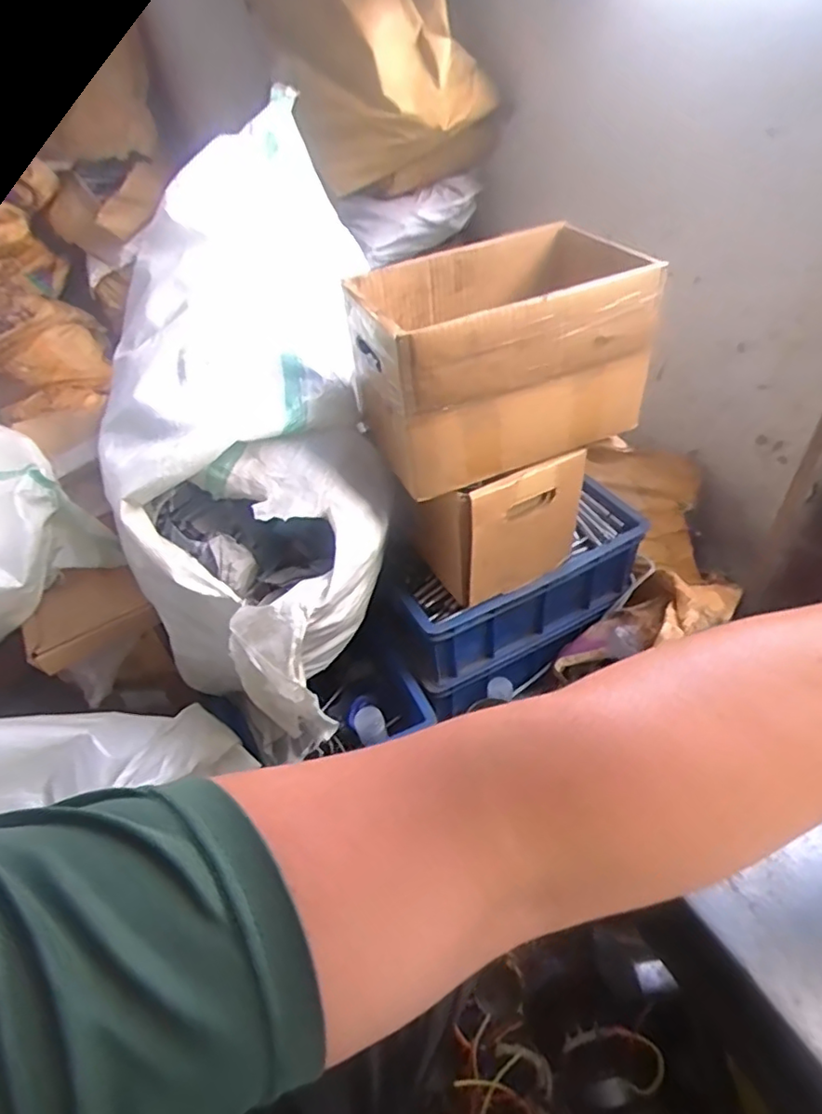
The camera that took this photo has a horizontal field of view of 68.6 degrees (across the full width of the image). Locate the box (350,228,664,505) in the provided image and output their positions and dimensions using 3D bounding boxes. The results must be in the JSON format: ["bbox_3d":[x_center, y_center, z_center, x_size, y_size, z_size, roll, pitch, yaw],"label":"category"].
[{"bbox_3d":[0.110,-0.241,0.724,0.329,0.192,0.200,-17,45,-11],"label":"box"}]

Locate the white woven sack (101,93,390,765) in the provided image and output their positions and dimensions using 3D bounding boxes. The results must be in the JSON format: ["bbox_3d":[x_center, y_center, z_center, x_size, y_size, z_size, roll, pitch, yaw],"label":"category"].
[{"bbox_3d":[-0.223,-0.223,0.863,0.351,0.328,0.853,-6,70,0],"label":"white woven sack"}]

